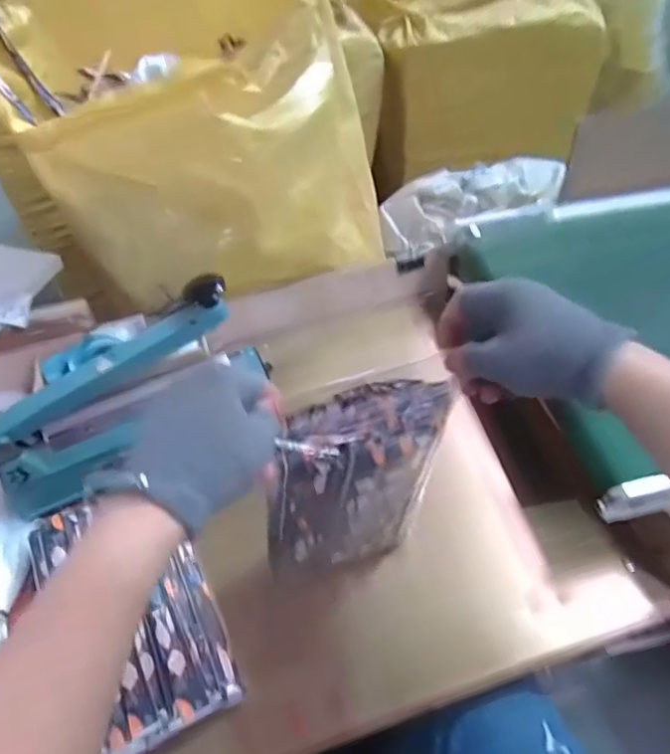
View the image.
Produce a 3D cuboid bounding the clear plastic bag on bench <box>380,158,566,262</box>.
[{"bbox_3d":[0.294,-0.350,1.131,0.391,0.111,0.105,-13,51,-9],"label":"clear plastic bag on bench"}]

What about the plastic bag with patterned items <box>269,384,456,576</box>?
[{"bbox_3d":[0.008,0.099,0.474,0.126,0.235,0.054,-9,51,-19],"label":"plastic bag with patterned items"}]

